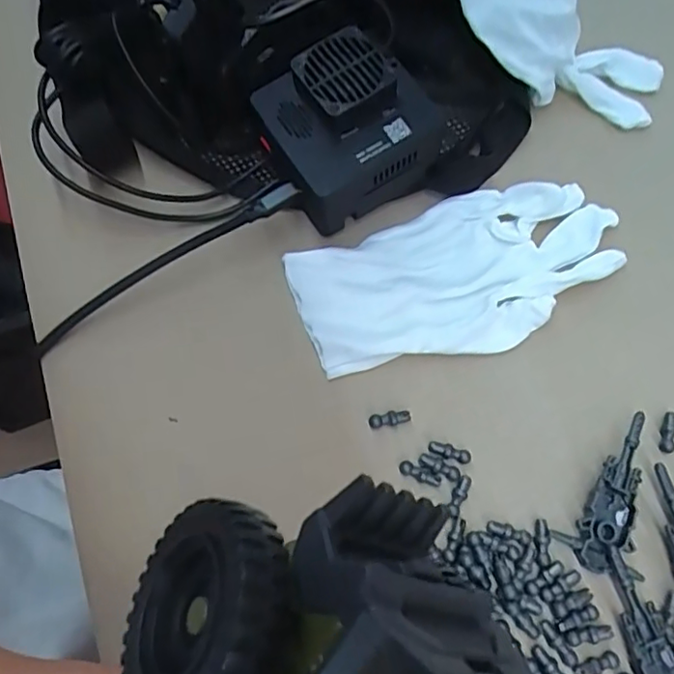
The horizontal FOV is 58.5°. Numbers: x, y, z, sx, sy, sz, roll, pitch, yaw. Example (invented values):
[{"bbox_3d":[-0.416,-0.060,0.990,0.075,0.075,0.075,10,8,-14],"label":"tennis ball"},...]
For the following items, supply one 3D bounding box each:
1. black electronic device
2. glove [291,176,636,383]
[{"bbox_3d":[0.005,-0.110,0.321,0.080,0.057,0.076,-29,73,-15],"label":"black electronic device"},{"bbox_3d":[0.069,-0.034,0.325,0.179,0.019,0.085,-23,73,-11],"label":"glove"}]

